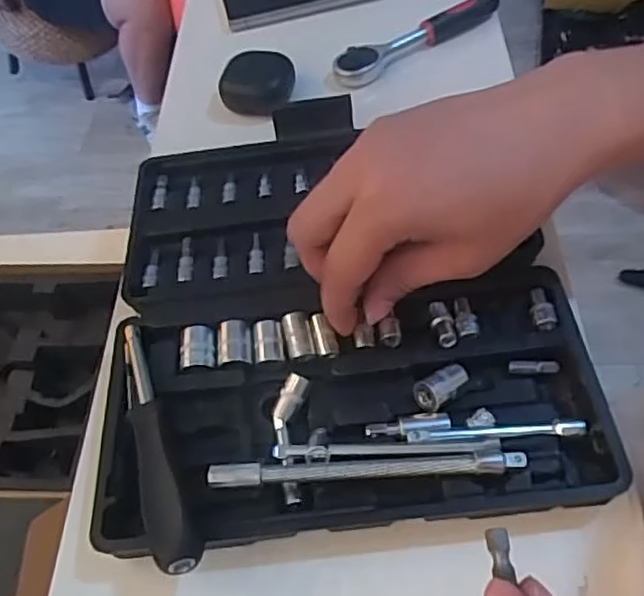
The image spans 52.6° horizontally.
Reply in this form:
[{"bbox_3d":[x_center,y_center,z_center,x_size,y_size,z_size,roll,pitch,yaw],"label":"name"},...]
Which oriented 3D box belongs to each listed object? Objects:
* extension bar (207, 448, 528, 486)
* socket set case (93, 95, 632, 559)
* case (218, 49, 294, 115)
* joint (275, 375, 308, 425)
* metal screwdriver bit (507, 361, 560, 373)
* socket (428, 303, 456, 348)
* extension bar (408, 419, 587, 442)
[{"bbox_3d":[0.018,0.071,0.274,0.131,0.005,0.010,-4,54,3],"label":"extension bar"},{"bbox_3d":[0.003,-0.008,0.339,0.218,0.031,0.251,-8,54,0],"label":"socket set case"},{"bbox_3d":[-0.045,-0.150,0.453,0.048,0.018,0.045,6,55,10],"label":"case"},{"bbox_3d":[-0.015,0.048,0.309,0.009,0.006,0.025,24,82,21],"label":"joint"},{"bbox_3d":[0.101,0.033,0.311,0.023,0.005,0.004,2,55,7],"label":"metal screwdriver bit"},{"bbox_3d":[0.058,0.013,0.317,0.010,0.007,0.026,-8,54,0],"label":"socket"},{"bbox_3d":[0.077,0.058,0.287,0.078,0.009,0.007,-5,54,2],"label":"extension bar"}]

